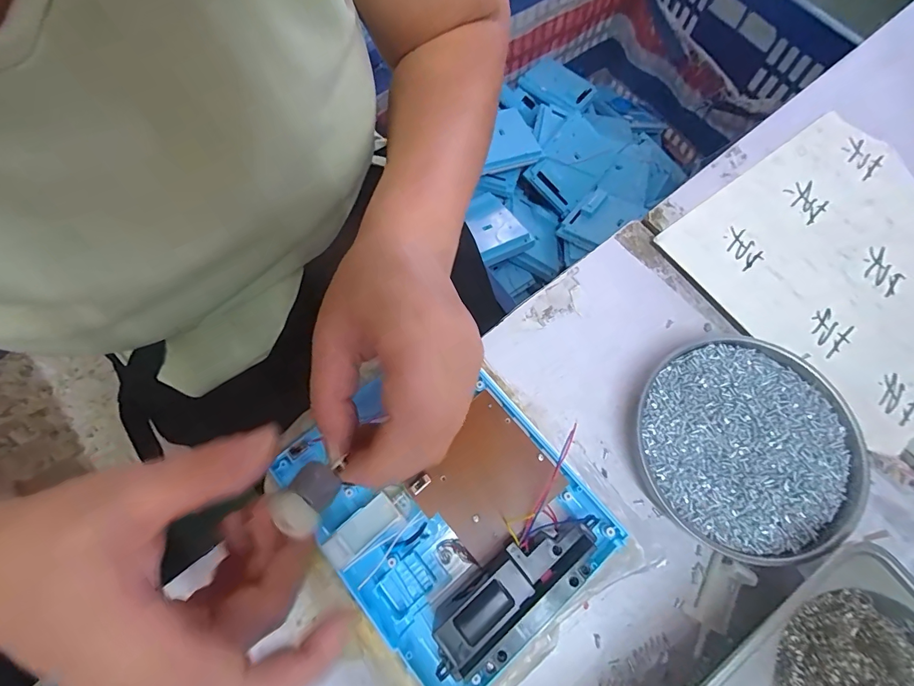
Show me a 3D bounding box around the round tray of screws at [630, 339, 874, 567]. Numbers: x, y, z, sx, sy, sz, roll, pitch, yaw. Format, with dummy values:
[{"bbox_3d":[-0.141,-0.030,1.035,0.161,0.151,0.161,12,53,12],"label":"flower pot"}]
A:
[{"bbox_3d":[0.185,0.065,0.275,0.129,0.022,0.132,0,72,1],"label":"round tray of screws"}]

